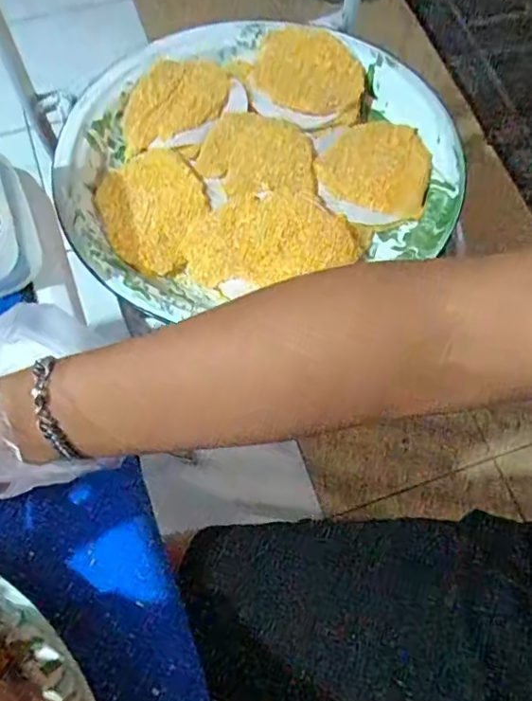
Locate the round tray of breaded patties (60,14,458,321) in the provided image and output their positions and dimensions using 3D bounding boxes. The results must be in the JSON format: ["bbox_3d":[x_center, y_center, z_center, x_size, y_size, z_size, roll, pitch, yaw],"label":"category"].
[{"bbox_3d":[-0.016,-0.201,0.555,0.363,0.046,0.312,-14,71,-8],"label":"round tray of breaded patties"}]

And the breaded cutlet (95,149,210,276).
[{"bbox_3d":[-0.105,-0.134,0.530,0.098,0.017,0.127,-29,74,-13],"label":"breaded cutlet"}]

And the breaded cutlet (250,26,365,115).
[{"bbox_3d":[0.045,-0.294,0.580,0.112,0.015,0.097,6,70,-1],"label":"breaded cutlet"}]

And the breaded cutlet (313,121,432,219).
[{"bbox_3d":[0.108,-0.184,0.551,0.105,0.020,0.098,17,70,3],"label":"breaded cutlet"}]

